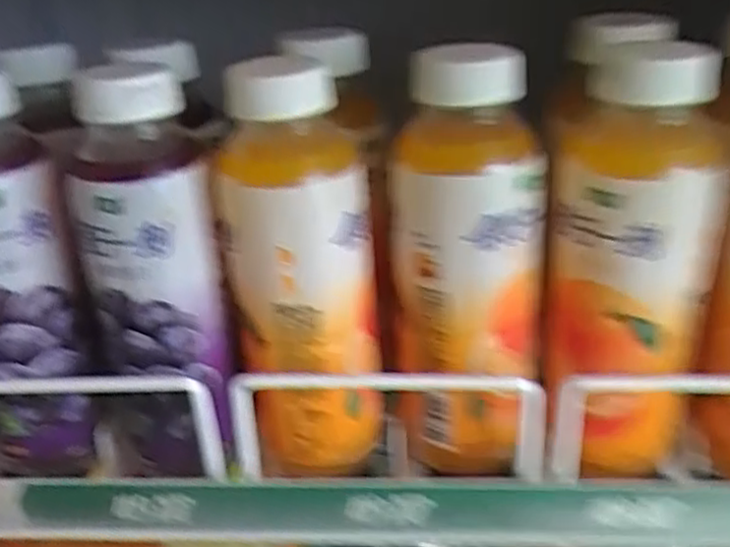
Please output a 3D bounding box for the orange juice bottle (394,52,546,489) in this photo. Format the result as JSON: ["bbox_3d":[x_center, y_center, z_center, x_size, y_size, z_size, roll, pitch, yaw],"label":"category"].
[{"bbox_3d":[0.044,0.001,0.332,0.063,0.191,0.061,-2,27,4],"label":"orange juice bottle"}]

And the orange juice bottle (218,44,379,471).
[{"bbox_3d":[-0.026,0.004,0.336,0.060,0.181,0.054,-3,27,2],"label":"orange juice bottle"}]

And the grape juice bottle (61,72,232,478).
[{"bbox_3d":[-0.094,0.009,0.336,0.061,0.183,0.054,-14,29,-18],"label":"grape juice bottle"}]

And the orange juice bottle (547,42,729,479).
[{"bbox_3d":[0.116,-0.002,0.333,0.063,0.176,0.070,8,30,22],"label":"orange juice bottle"}]

